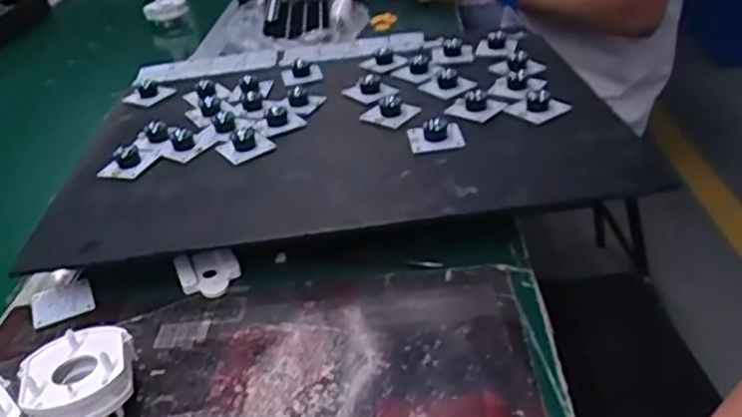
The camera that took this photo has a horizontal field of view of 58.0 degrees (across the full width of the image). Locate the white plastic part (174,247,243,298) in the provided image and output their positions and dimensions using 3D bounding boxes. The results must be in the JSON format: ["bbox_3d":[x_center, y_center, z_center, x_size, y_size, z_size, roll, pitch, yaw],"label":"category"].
[{"bbox_3d":[-0.121,0.047,0.499,0.045,0.015,0.040,-16,33,-14],"label":"white plastic part"}]

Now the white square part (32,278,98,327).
[{"bbox_3d":[-0.228,0.071,0.496,0.043,0.004,0.045,-20,34,-20],"label":"white square part"}]

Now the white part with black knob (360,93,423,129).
[{"bbox_3d":[0.018,-0.092,0.624,0.044,0.019,0.035,16,39,33],"label":"white part with black knob"}]

